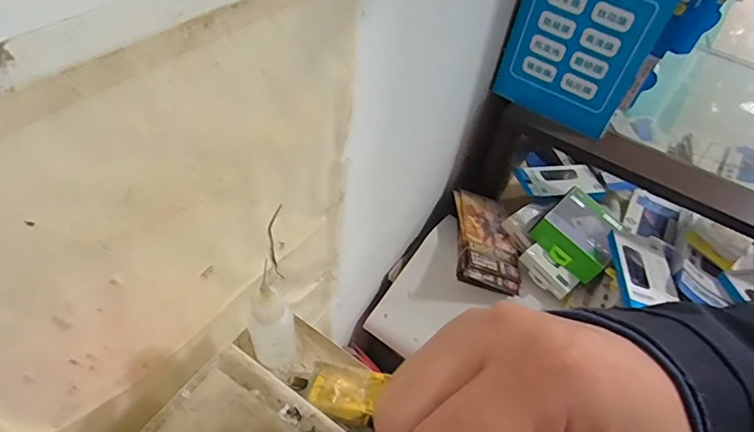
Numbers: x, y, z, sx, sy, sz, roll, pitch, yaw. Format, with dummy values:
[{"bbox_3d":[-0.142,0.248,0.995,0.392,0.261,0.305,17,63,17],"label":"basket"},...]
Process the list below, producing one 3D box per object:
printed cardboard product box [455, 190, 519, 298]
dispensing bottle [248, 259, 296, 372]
[{"bbox_3d":[0.218,0.049,0.991,0.121,0.028,0.220,17,46,-14],"label":"printed cardboard product box"},{"bbox_3d":[-0.077,0.078,0.365,0.031,0.094,0.030,-8,52,-12],"label":"dispensing bottle"}]

